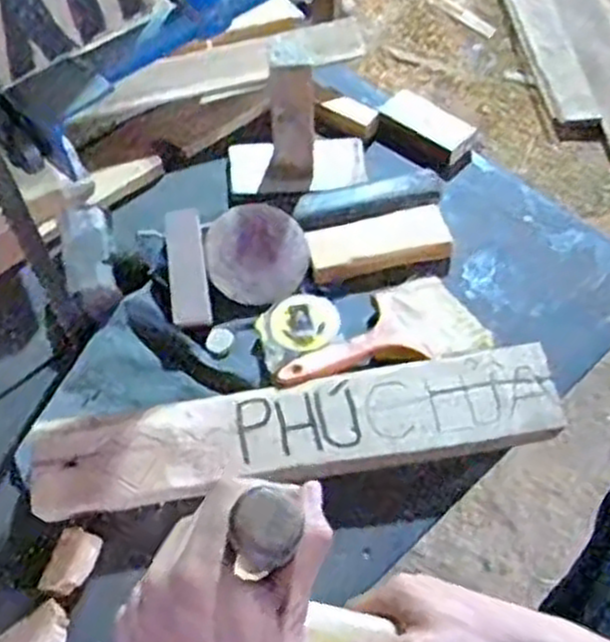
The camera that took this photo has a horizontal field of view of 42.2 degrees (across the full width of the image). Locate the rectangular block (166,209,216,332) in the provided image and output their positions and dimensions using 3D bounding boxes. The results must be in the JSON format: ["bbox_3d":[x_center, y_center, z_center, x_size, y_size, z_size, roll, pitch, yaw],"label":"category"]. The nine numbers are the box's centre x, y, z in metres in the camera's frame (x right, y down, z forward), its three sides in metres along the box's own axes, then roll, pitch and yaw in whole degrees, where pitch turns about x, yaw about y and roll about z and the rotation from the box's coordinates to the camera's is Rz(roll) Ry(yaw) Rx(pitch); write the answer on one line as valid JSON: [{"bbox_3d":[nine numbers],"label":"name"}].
[{"bbox_3d":[-0.098,-0.045,0.667,0.031,0.017,0.101,-7,78,-3],"label":"rectangular block"}]

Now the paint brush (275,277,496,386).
[{"bbox_3d":[0.065,0.016,0.656,0.190,0.011,0.088,-21,56,-28],"label":"paint brush"}]

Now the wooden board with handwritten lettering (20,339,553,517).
[{"bbox_3d":[-0.004,0.083,0.600,0.392,0.030,0.077,-10,55,-4],"label":"wooden board with handwritten lettering"}]

